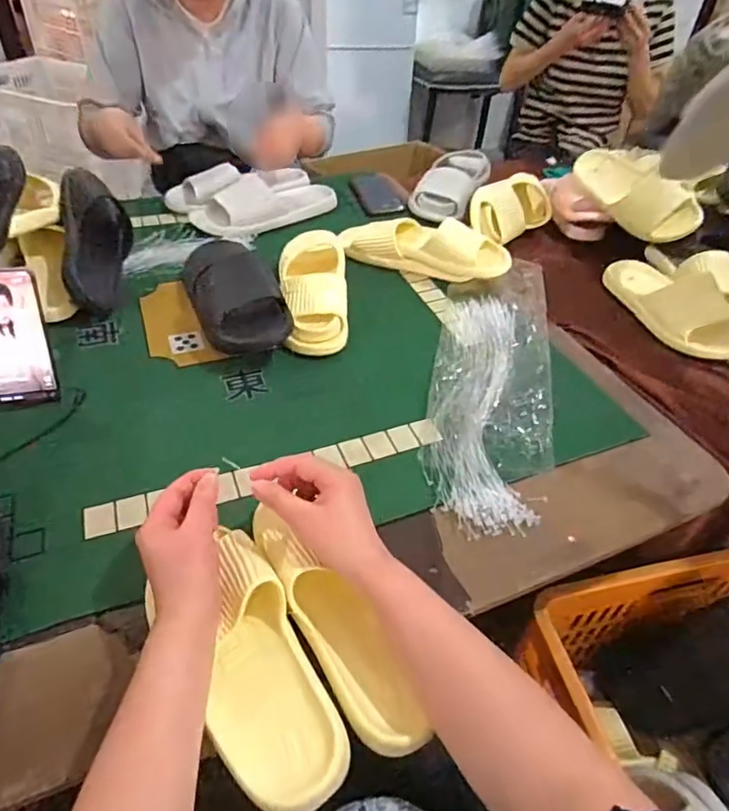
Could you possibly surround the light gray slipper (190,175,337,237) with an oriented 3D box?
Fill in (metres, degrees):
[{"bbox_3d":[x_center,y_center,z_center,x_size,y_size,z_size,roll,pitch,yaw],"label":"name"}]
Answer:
[{"bbox_3d":[-0.188,-0.396,1.042,0.132,0.070,0.254,35,51,29],"label":"light gray slipper"}]

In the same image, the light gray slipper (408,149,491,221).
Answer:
[{"bbox_3d":[0.178,-0.461,1.137,0.124,0.073,0.225,19,45,15],"label":"light gray slipper"}]

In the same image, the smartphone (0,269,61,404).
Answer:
[{"bbox_3d":[-0.412,-0.078,0.644,0.076,0.155,0.009,-9,18,-14],"label":"smartphone"}]

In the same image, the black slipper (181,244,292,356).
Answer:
[{"bbox_3d":[-0.207,-0.189,0.813,0.110,0.103,0.303,-16,47,-21],"label":"black slipper"}]

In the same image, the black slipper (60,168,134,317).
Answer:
[{"bbox_3d":[-0.419,-0.252,0.850,0.082,0.091,0.235,-4,67,-9],"label":"black slipper"}]

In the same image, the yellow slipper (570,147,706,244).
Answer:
[{"bbox_3d":[0.475,-0.380,0.983,0.062,0.088,0.251,-16,47,-21],"label":"yellow slipper"}]

